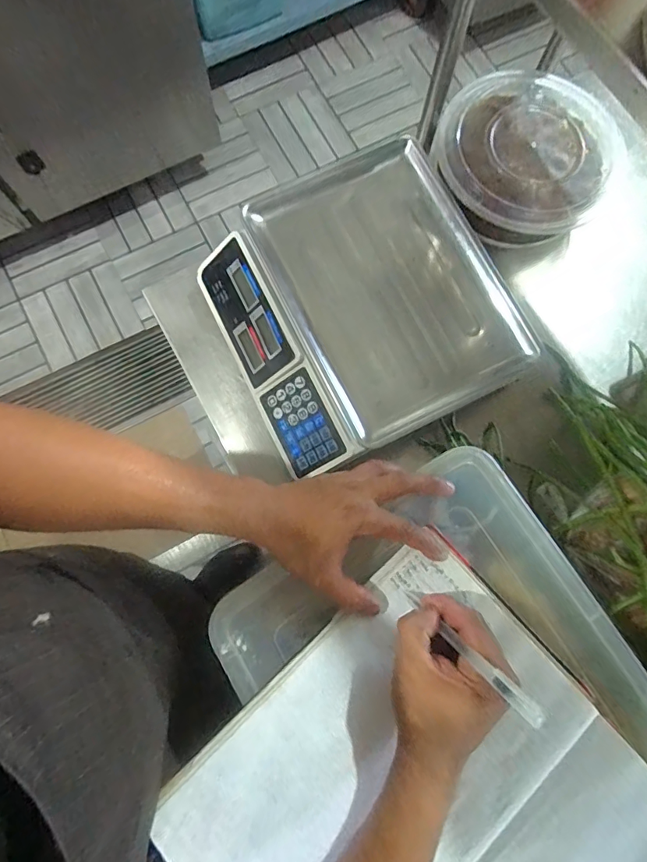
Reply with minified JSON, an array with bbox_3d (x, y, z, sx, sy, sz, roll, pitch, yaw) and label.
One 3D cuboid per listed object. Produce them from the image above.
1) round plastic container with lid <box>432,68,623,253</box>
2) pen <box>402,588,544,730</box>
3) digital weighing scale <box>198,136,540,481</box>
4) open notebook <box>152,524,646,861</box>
[{"bbox_3d":[0.270,-0.376,0.645,0.224,0.075,0.228,0,78,-1],"label":"round plastic container with lid"},{"bbox_3d":[0.103,0.158,0.341,0.011,0.140,0.008,-42,111,-9],"label":"pen"},{"bbox_3d":[0.045,-0.151,0.596,0.335,0.101,0.332,-25,80,-6],"label":"digital weighing scale"},{"bbox_3d":[0.116,0.347,0.369,0.326,0.026,0.404,-39,82,-9],"label":"open notebook"}]

